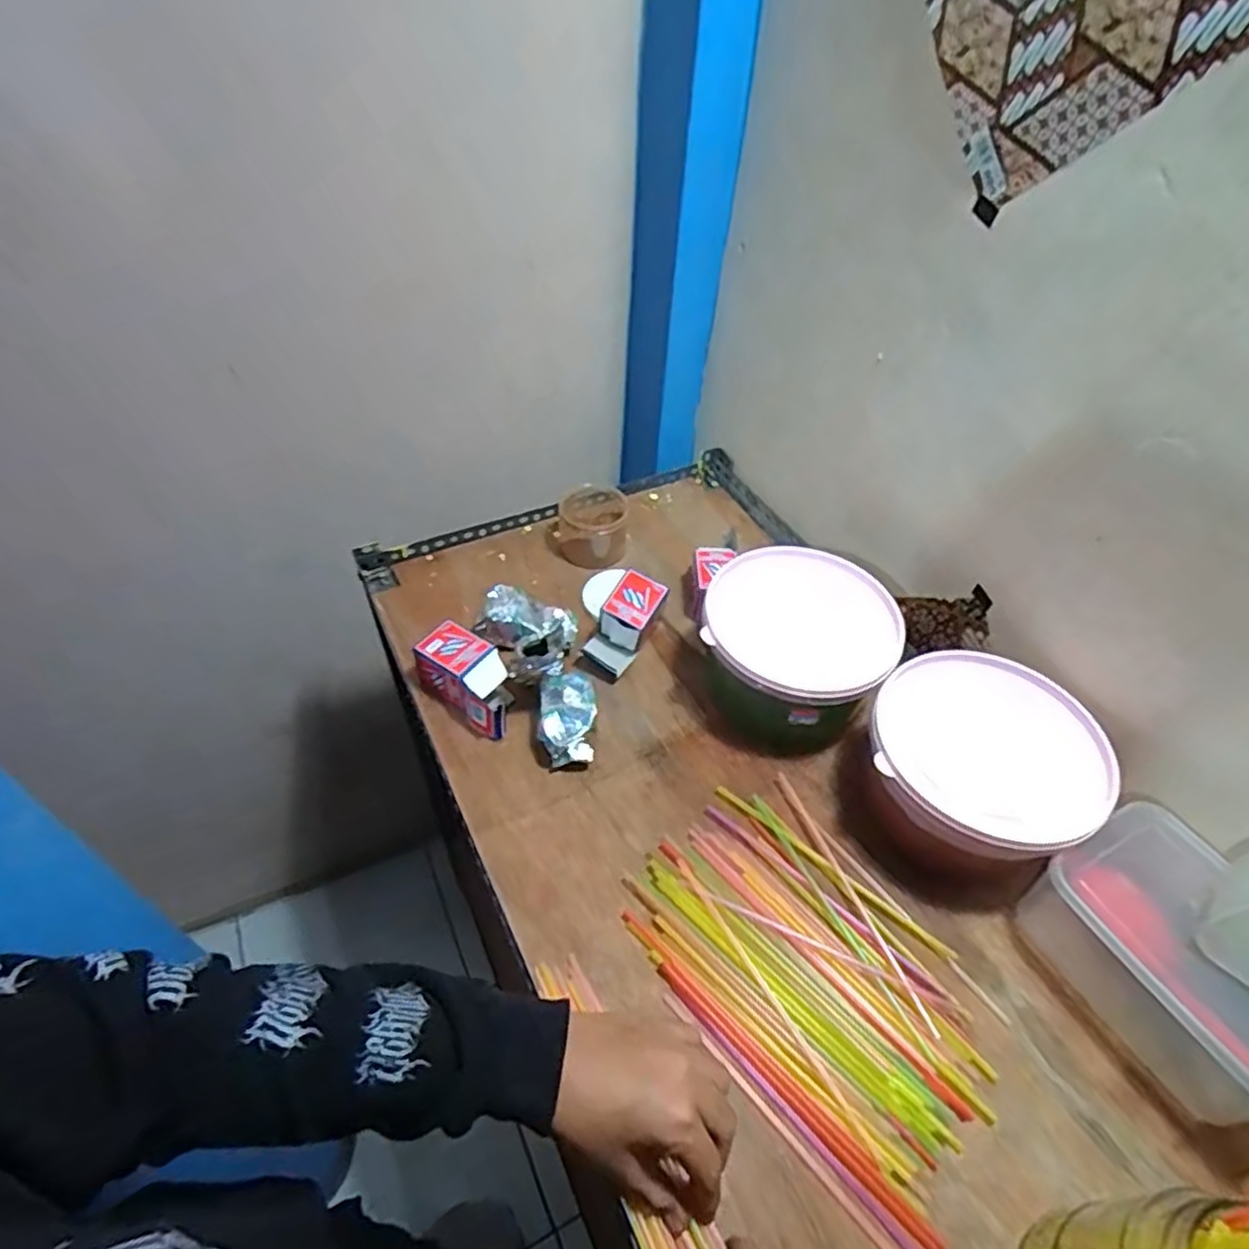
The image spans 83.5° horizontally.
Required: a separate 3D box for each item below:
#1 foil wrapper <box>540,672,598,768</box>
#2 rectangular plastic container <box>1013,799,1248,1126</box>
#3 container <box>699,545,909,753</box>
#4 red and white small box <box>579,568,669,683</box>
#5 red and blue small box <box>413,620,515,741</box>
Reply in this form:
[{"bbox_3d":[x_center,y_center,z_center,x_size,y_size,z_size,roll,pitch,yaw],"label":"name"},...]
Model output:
[{"bbox_3d":[-0.055,0.094,0.690,0.054,0.049,0.085,-1,47,-4],"label":"foil wrapper"},{"bbox_3d":[0.414,0.255,0.528,0.121,0.101,0.188,-20,51,-20],"label":"rectangular plastic container"},{"bbox_3d":[0.171,0.025,0.716,0.181,0.118,0.151,28,52,22],"label":"container"},{"bbox_3d":[-0.002,-0.001,0.765,0.050,0.064,0.107,26,51,20],"label":"red and white small box"},{"bbox_3d":[-0.155,0.054,0.709,0.109,0.059,0.060,32,54,25],"label":"red and blue small box"}]

